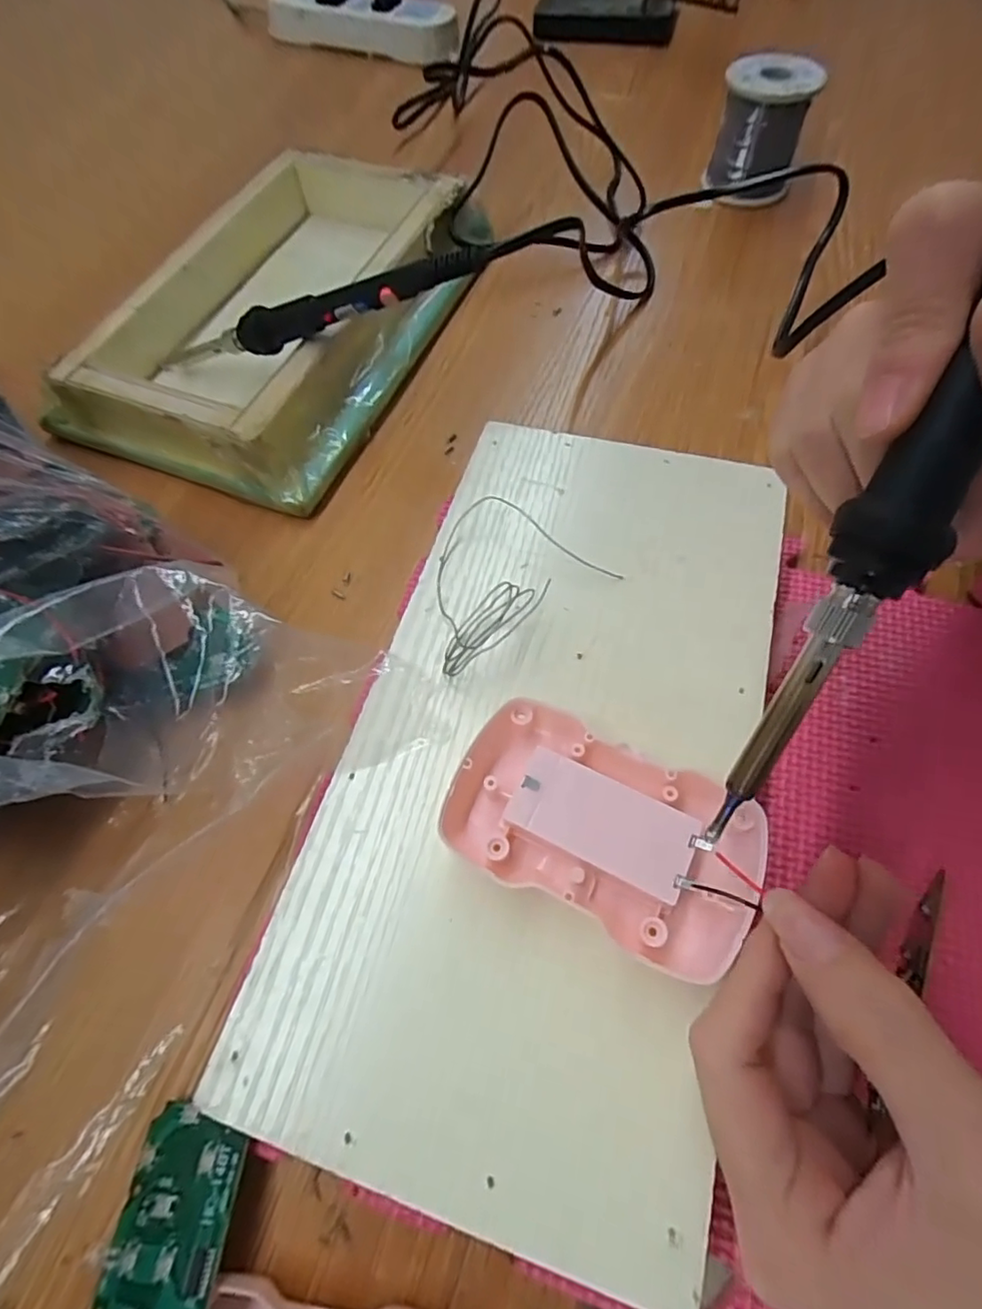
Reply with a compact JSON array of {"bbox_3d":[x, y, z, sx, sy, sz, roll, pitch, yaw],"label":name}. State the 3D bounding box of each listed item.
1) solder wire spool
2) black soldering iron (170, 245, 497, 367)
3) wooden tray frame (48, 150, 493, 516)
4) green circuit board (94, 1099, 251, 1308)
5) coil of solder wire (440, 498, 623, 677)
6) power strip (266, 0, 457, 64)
[{"bbox_3d":[0.187,-0.365,0.402,0.056,0.060,0.056,6,64,5],"label":"solder wire spool"},{"bbox_3d":[-0.096,-0.177,0.302,0.204,0.016,0.016,-1,62,25],"label":"black soldering iron"},{"bbox_3d":[-0.118,-0.213,0.355,0.174,0.041,0.262,22,67,12],"label":"wooden tray frame"},{"bbox_3d":[-0.097,0.179,0.169,0.036,0.004,0.072,-6,49,12],"label":"green circuit board"},{"bbox_3d":[0.001,-0.036,0.223,0.074,0.012,0.060,-30,67,-12],"label":"coil of solder wire"},{"bbox_3d":[-0.122,-0.605,0.552,0.195,0.035,0.049,19,66,11],"label":"power strip"}]

